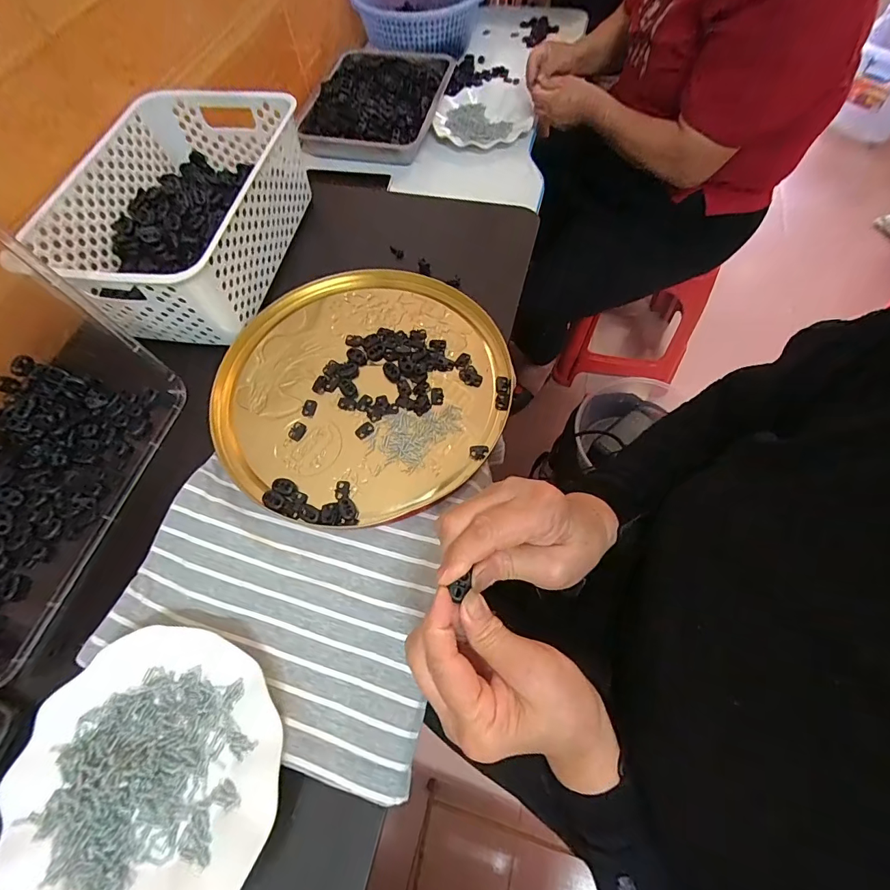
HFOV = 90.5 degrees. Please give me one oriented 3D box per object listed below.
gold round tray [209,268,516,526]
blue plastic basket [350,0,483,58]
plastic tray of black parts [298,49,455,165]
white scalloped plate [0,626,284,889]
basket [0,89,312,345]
[{"bbox_3d":[-0.087,-0.064,0.446,0.287,0.009,0.284,-1,64,2],"label":"gold round tray"},{"bbox_3d":[-0.070,-0.926,0.935,0.287,0.100,0.234,39,72,19],"label":"blue plastic basket"},{"bbox_3d":[-0.134,-0.657,0.841,0.243,0.048,0.309,11,64,8],"label":"plastic tray of black parts"},{"bbox_3d":[-0.203,0.226,0.304,0.176,0.026,0.179,-1,64,2],"label":"white scalloped plate"},{"bbox_3d":[-0.295,-0.263,0.502,0.204,0.100,0.308,9,65,7],"label":"basket"}]

